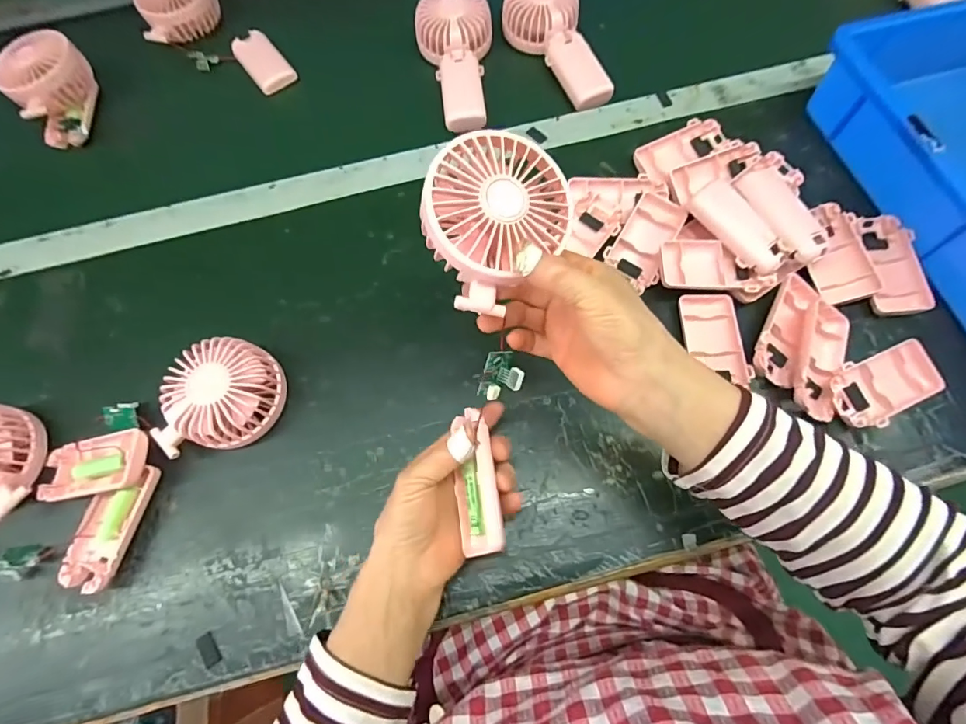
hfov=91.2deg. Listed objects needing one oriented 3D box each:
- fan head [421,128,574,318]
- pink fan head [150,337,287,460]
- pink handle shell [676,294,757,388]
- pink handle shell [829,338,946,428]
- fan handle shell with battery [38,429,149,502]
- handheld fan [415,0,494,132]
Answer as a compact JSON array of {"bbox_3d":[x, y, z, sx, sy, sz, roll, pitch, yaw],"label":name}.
[{"bbox_3d":[0.007,-0.086,0.287,0.086,0.041,0.091,-26,92,-15],"label":"fan head"},{"bbox_3d":[-0.214,0.028,0.388,0.090,0.046,0.083,-1,69,2],"label":"pink fan head"},{"bbox_3d":[0.197,-0.020,0.405,0.045,0.011,0.082,-4,69,1],"label":"pink handle shell"},{"bbox_3d":[0.324,0.019,0.383,0.094,0.026,0.049,-25,70,-7],"label":"pink handle shell"},{"bbox_3d":[-0.311,0.084,0.378,0.093,0.019,0.045,-14,68,14],"label":"fan handle shell with battery"},{"bbox_3d":[-0.027,-0.345,0.531,0.087,0.042,0.174,-8,69,-1],"label":"handheld fan"}]

